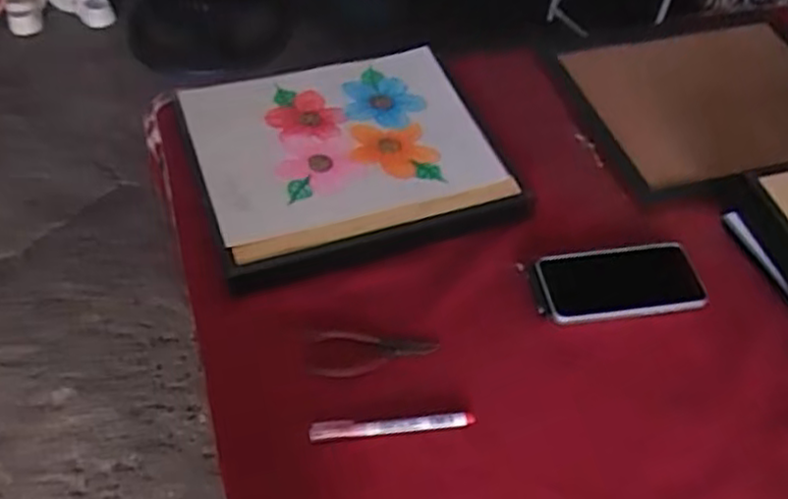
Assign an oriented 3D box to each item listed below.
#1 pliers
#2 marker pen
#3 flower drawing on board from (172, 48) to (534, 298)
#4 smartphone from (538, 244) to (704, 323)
[{"bbox_3d":[-0.023,0.095,0.660,0.123,0.010,0.046,-2,52,-7],"label":"pliers"},{"bbox_3d":[-0.001,0.149,0.619,0.140,0.008,0.015,-5,52,-9],"label":"marker pen"},{"bbox_3d":[-0.049,-0.104,0.794,0.325,0.033,0.277,-14,54,-16],"label":"flower drawing on board"},{"bbox_3d":[0.225,0.031,0.724,0.156,0.011,0.080,-5,52,-9],"label":"smartphone"}]

